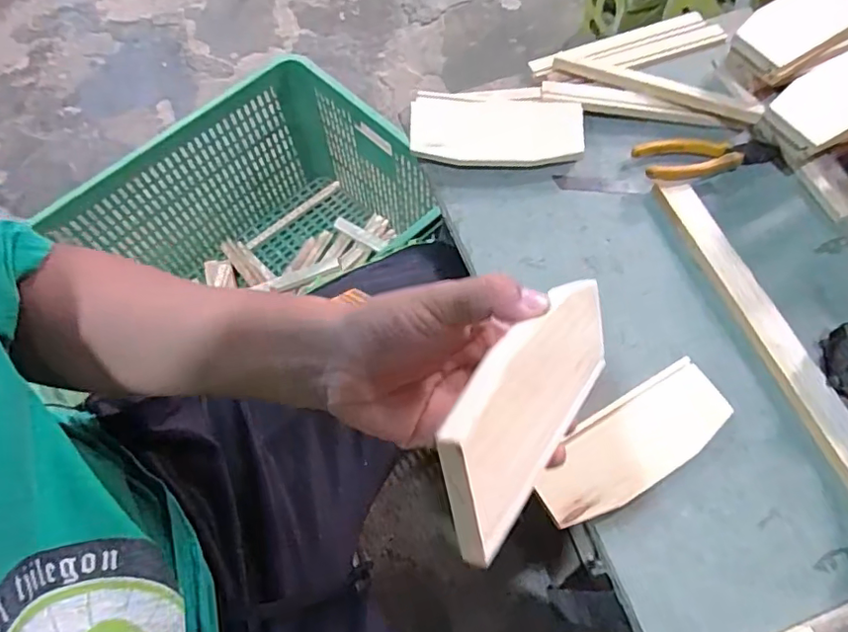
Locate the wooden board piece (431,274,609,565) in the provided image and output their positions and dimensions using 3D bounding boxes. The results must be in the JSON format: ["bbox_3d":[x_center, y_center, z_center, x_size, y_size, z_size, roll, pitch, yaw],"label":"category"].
[{"bbox_3d":[0.059,0.036,0.278,0.009,0.072,0.180,0,24,36],"label":"wooden board piece"}]

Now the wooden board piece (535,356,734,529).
[{"bbox_3d":[0.172,0.107,0.462,0.180,0.014,0.071,-29,68,-10],"label":"wooden board piece"}]

